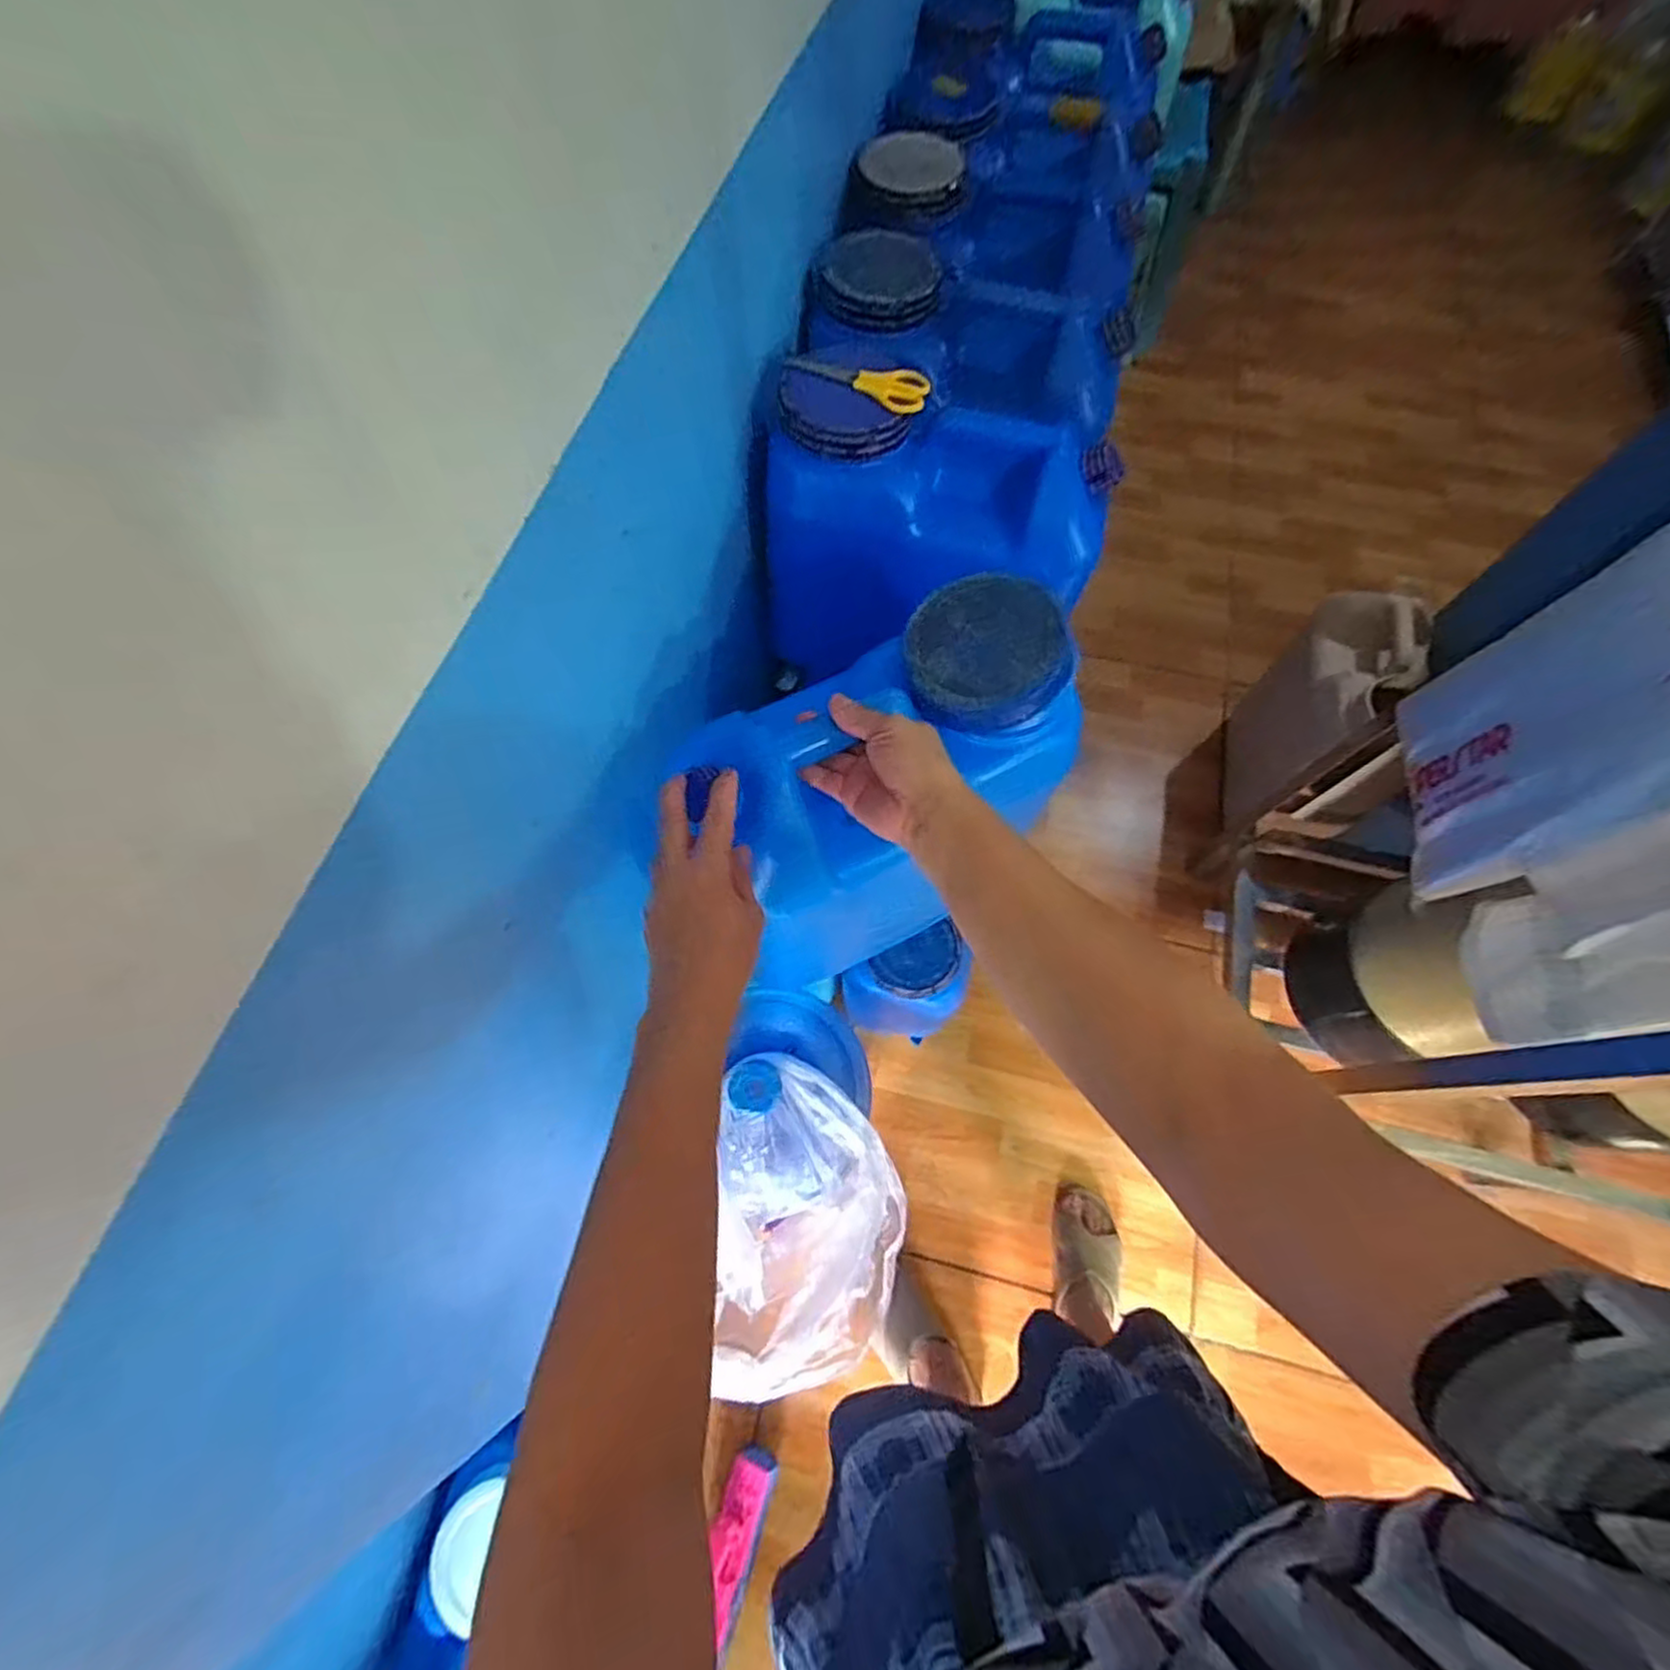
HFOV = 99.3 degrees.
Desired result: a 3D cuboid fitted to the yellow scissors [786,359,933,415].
[{"bbox_3d":[0.018,-0.402,0.624,0.130,0.009,0.040,14,68,6],"label":"yellow scissors"}]

